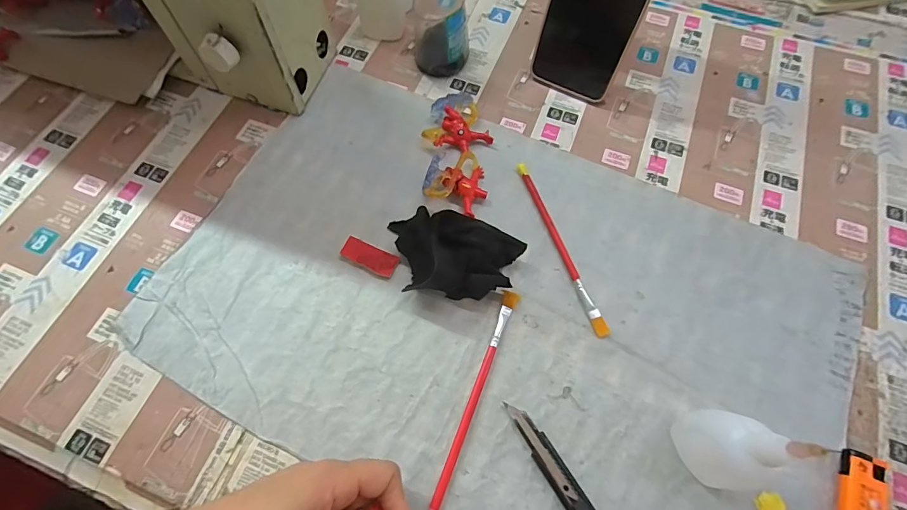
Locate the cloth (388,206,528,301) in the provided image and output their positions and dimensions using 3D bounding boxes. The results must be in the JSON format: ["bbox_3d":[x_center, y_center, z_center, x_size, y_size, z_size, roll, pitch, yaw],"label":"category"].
[{"bbox_3d":[-0.001,-0.002,0.316,0.102,0.035,0.067,7,67,3],"label":"cloth"}]

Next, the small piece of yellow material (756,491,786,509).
[{"bbox_3d":[0.197,0.154,0.264,0.016,0.004,0.015,0,67,0],"label":"small piece of yellow material"}]

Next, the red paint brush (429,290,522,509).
[{"bbox_3d":[0.015,0.093,0.291,0.011,0.005,0.149,22,69,9],"label":"red paint brush"}]

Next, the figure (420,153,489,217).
[{"bbox_3d":[0.006,-0.064,0.348,0.046,0.026,0.054,20,68,9],"label":"figure"}]

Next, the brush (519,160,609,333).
[{"bbox_3d":[0.083,-0.009,0.336,0.009,0.004,0.154,-18,68,-7],"label":"brush"}]

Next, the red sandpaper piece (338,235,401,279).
[{"bbox_3d":[-0.064,0.002,0.329,0.043,0.004,0.018,23,79,8],"label":"red sandpaper piece"}]

